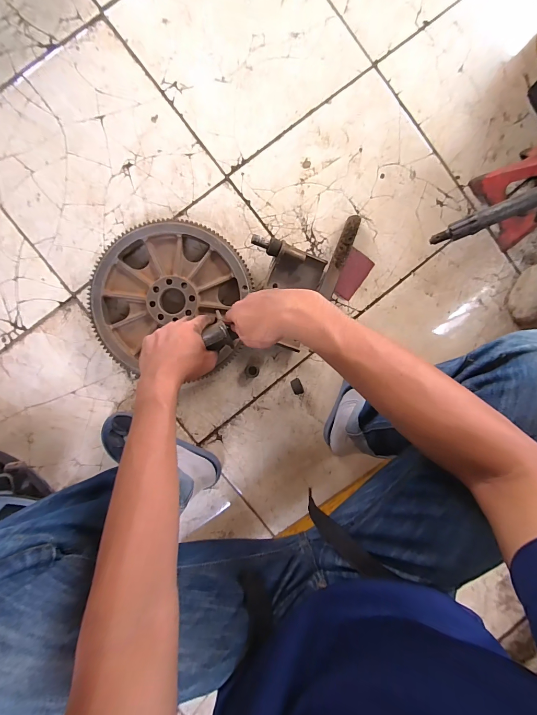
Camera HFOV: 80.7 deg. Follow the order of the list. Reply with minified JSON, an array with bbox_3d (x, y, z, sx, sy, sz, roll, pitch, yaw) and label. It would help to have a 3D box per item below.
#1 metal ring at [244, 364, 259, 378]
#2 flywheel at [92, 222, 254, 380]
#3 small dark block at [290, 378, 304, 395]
[{"bbox_3d":[-0.036,0.030,0.683,0.029,0.015,0.029,0,95,-3],"label":"metal ring"},{"bbox_3d":[-0.199,-0.123,0.648,0.300,0.048,0.298,13,94,-4],"label":"flywheel"},{"bbox_3d":[0.063,0.064,0.690,0.023,0.022,0.033,-26,96,-1],"label":"small dark block"}]

